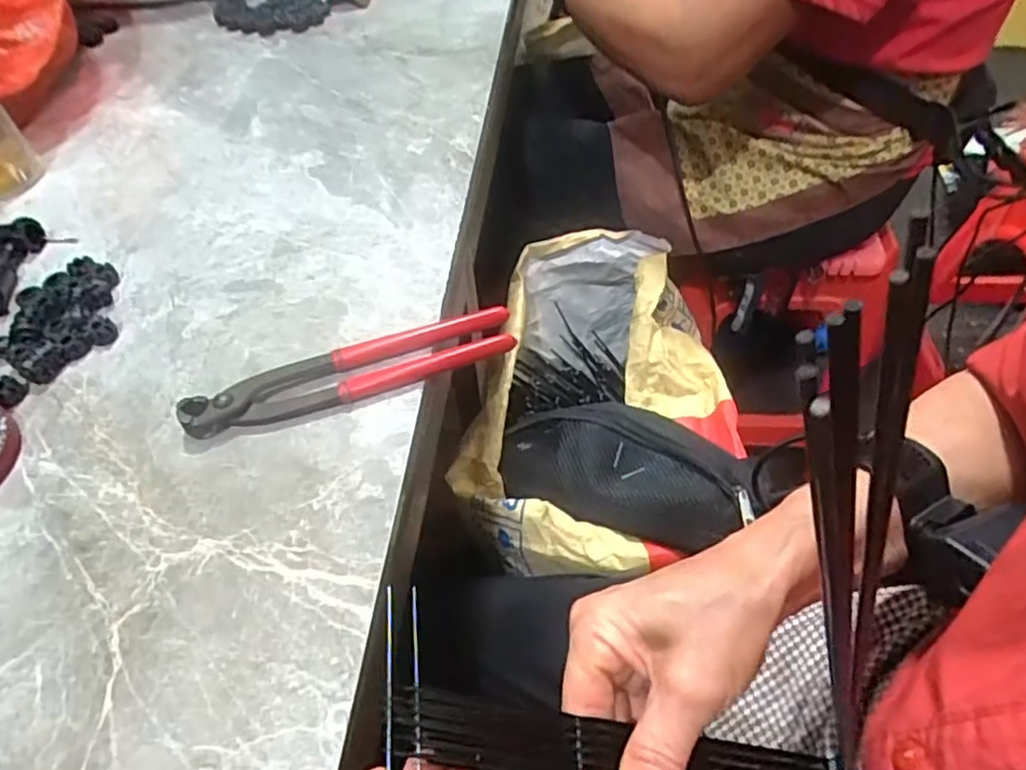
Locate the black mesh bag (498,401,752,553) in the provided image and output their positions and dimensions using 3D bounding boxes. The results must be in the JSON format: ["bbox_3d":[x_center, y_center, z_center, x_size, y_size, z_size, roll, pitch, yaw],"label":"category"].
[{"bbox_3d":[0.098,0.074,0.630,0.220,0.047,0.118,16,55,14],"label":"black mesh bag"}]

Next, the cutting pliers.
[{"bbox_3d":[-0.097,-0.008,0.413,0.198,0.017,0.035,-16,53,-9],"label":"cutting pliers"}]

